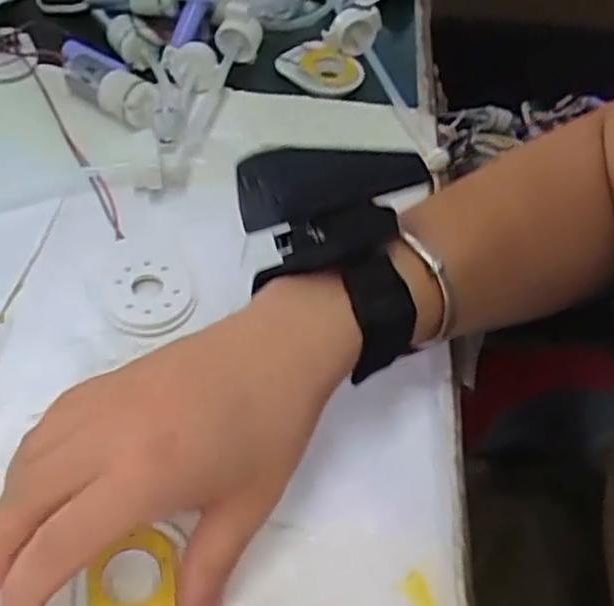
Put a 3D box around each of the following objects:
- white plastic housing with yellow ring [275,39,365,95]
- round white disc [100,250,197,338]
[{"bbox_3d":[0.009,-0.162,0.487,0.055,0.009,0.049,37,56,22],"label":"white plastic housing with yellow ring"},{"bbox_3d":[-0.079,-0.006,0.349,0.043,0.007,0.047,3,51,-4],"label":"round white disc"}]

